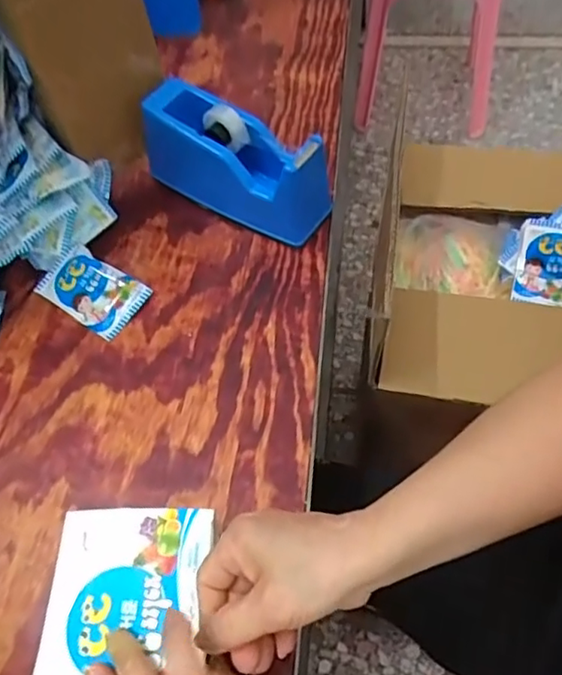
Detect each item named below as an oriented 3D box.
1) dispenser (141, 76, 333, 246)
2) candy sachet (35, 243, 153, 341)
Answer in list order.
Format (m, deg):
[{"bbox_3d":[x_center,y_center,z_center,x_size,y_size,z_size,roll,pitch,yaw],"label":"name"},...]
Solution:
[{"bbox_3d":[-0.051,-0.187,0.637,0.213,0.099,0.076,32,64,23],"label":"dispenser"},{"bbox_3d":[-0.190,-0.049,0.594,0.103,0.020,0.063,27,62,20],"label":"candy sachet"}]

